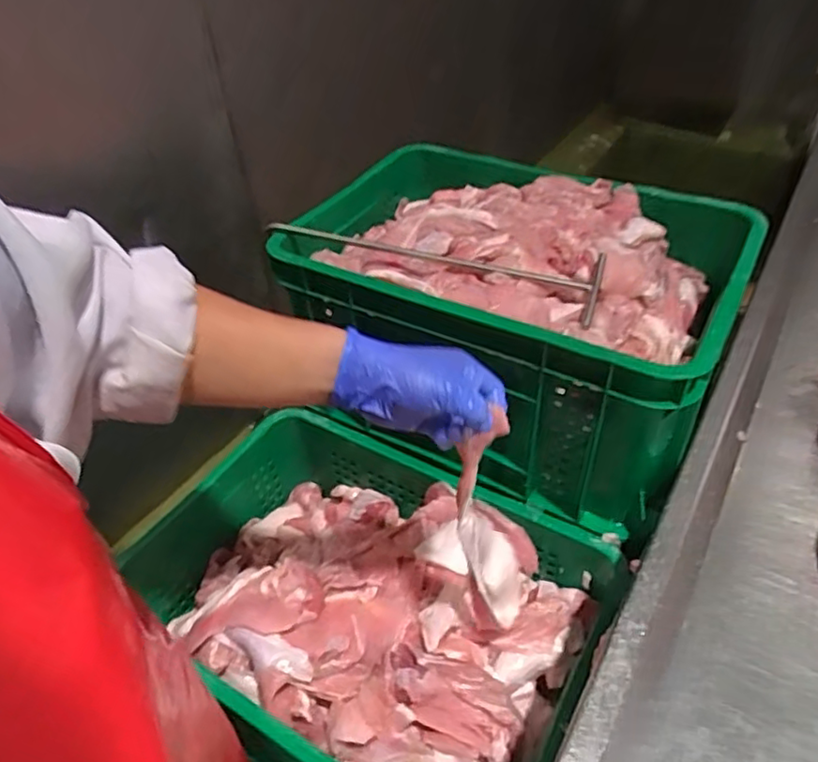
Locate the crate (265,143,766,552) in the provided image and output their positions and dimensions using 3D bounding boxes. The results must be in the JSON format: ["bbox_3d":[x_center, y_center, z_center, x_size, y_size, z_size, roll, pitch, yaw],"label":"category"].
[{"bbox_3d":[0.111,-0.090,0.825,0.548,0.254,0.339,20,47,24],"label":"crate"}]

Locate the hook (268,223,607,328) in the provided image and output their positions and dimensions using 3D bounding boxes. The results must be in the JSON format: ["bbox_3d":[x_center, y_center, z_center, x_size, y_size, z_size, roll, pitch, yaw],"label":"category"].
[{"bbox_3d":[0.023,-0.154,0.735,0.395,0.029,0.099,13,43,17],"label":"hook"}]

